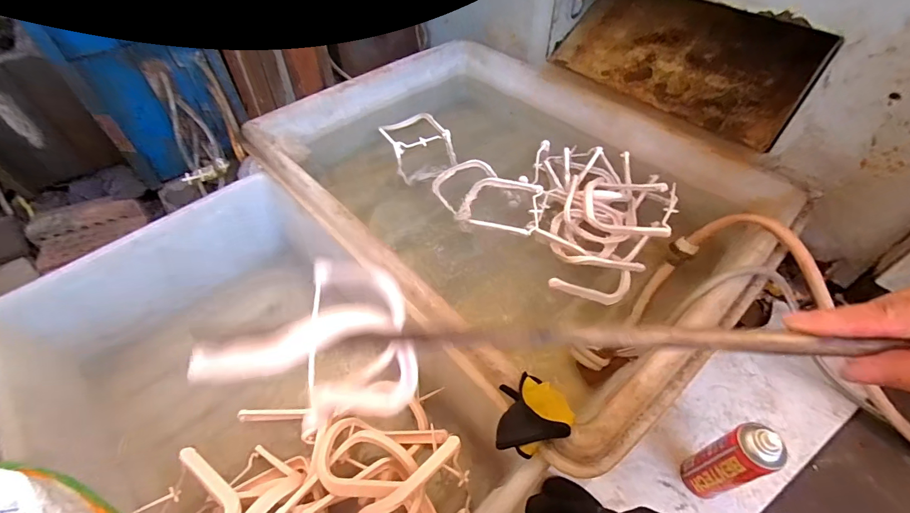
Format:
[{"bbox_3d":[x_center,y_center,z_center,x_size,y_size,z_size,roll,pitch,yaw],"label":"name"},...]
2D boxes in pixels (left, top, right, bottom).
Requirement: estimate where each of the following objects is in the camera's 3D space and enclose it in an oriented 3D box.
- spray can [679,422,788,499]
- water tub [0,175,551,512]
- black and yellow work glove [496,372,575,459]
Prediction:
[{"bbox_3d":[0.432,0.329,0.646,0.054,0.230,0.063,-17,51,-13],"label":"spray can"},{"bbox_3d":[-0.384,0.224,0.764,0.564,0.325,0.864,-35,57,-25],"label":"water tub"},{"bbox_3d":[0.104,0.220,0.566,0.098,0.060,0.093,-15,51,-12],"label":"black and yellow work glove"}]

